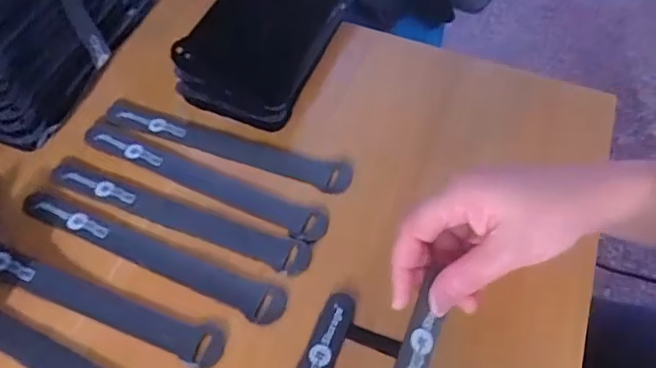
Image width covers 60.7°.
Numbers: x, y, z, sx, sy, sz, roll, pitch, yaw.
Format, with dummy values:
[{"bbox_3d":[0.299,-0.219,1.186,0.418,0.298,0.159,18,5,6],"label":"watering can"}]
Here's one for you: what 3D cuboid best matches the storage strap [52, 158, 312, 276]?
[{"bbox_3d":[-0.110,0.021,0.404,0.208,0.005,0.025,19,56,14],"label":"storage strap"}]

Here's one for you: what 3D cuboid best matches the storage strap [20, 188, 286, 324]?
[{"bbox_3d":[-0.124,0.047,0.381,0.203,0.004,0.024,19,56,14],"label":"storage strap"}]

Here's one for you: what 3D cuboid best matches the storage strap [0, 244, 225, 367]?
[{"bbox_3d":[-0.160,0.069,0.360,0.203,0.009,0.025,18,56,13],"label":"storage strap"}]

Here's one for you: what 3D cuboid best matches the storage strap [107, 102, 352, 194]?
[{"bbox_3d":[-0.082,-0.032,0.436,0.207,0.008,0.025,18,63,14],"label":"storage strap"}]

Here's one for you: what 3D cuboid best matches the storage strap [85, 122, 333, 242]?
[{"bbox_3d":[-0.098,-0.007,0.422,0.211,0.004,0.025,23,57,16],"label":"storage strap"}]

